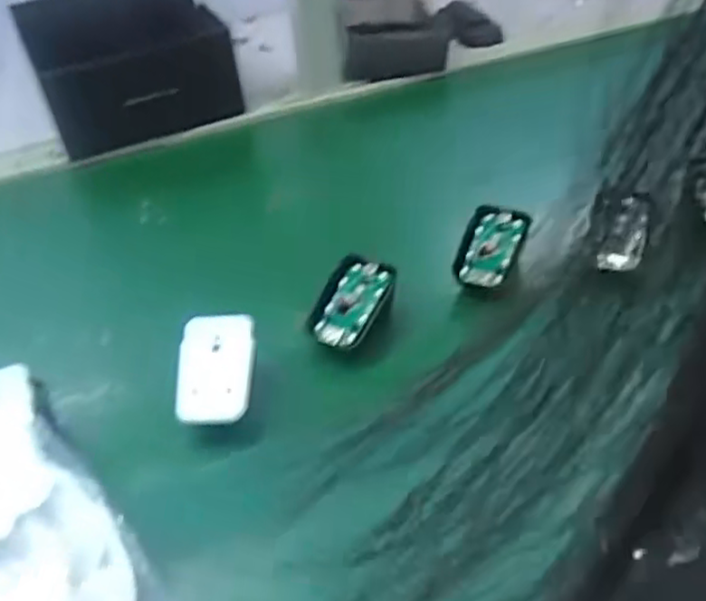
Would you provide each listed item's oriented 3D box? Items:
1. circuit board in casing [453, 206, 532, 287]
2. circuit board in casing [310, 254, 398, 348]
[{"bbox_3d":[0.100,-0.040,0.505,0.040,0.011,0.068,19,68,20],"label":"circuit board in casing"},{"bbox_3d":[-0.002,0.000,0.473,0.045,0.012,0.069,28,71,28],"label":"circuit board in casing"}]

